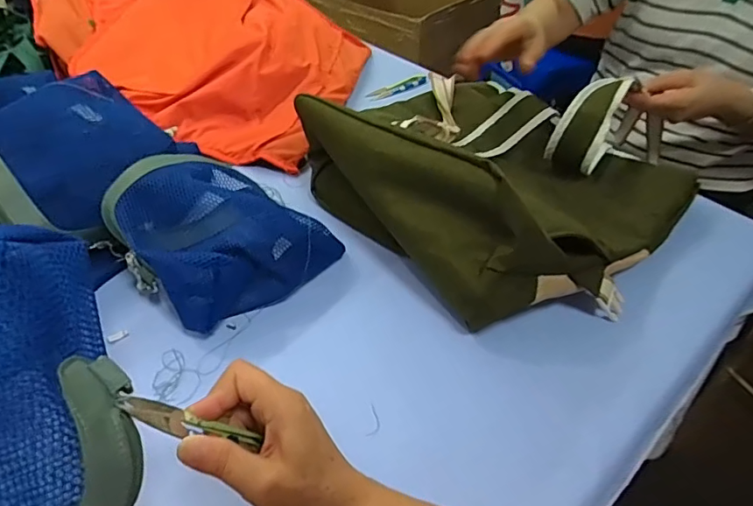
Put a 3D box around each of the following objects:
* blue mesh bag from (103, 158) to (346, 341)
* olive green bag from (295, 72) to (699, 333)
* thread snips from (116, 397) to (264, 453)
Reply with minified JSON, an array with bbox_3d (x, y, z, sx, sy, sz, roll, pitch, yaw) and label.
[{"bbox_3d":[-0.149,-0.024,0.517,0.194,0.110,0.140,-29,52,-29],"label":"blue mesh bag"},{"bbox_3d":[0.140,-0.118,0.606,0.392,0.139,0.375,31,51,27],"label":"olive green bag"},{"bbox_3d":[-0.105,0.099,0.295,0.008,0.096,0.020,-39,45,15],"label":"thread snips"}]

